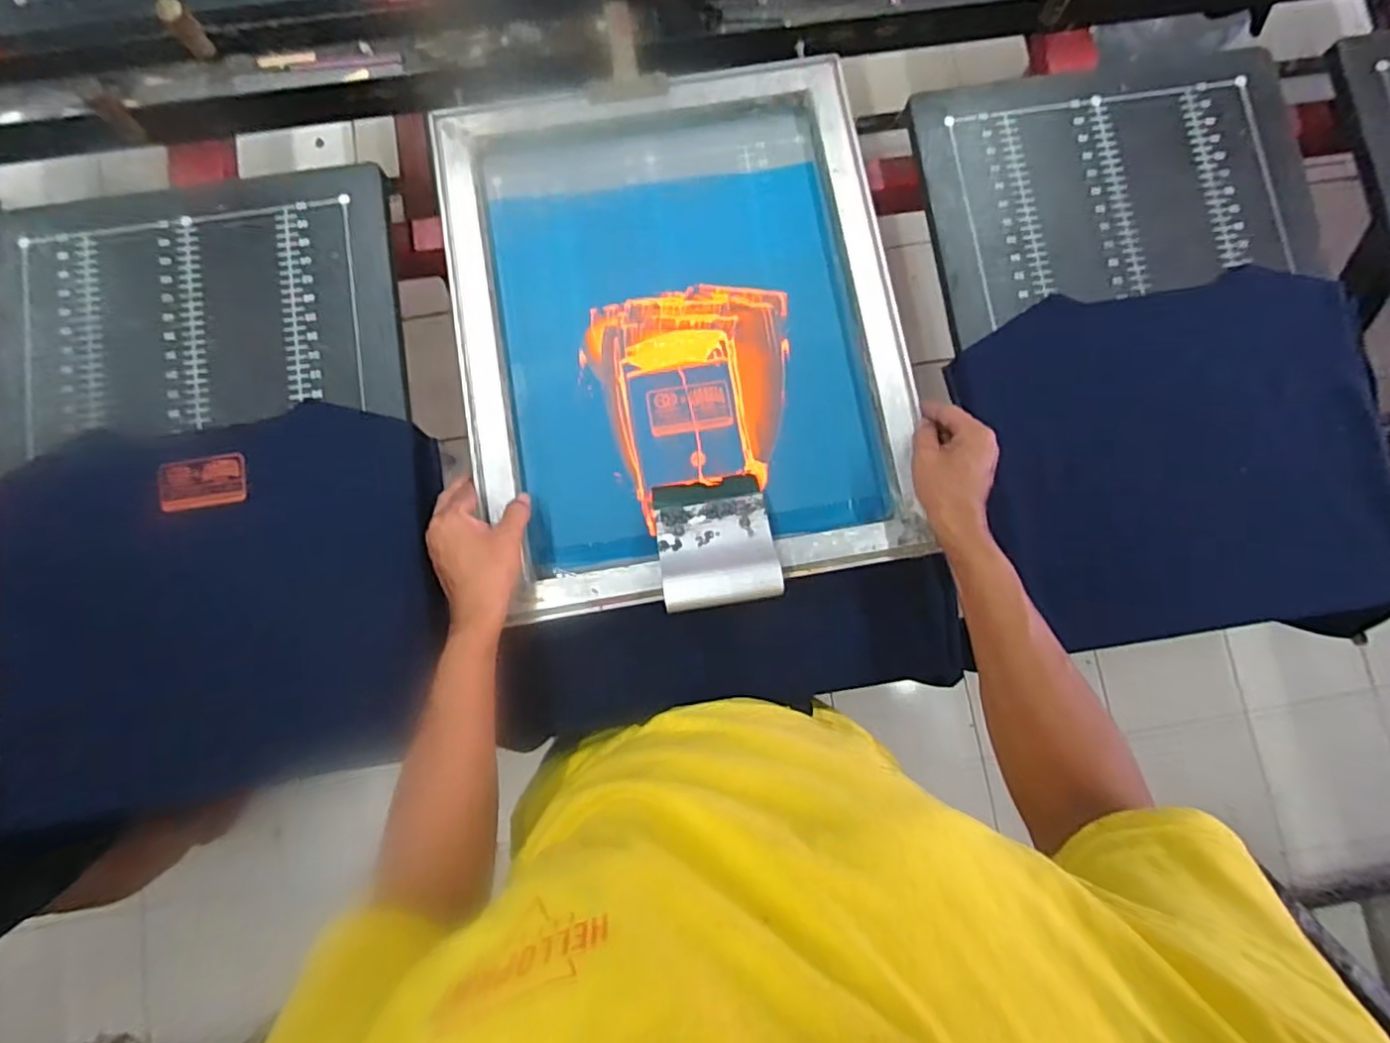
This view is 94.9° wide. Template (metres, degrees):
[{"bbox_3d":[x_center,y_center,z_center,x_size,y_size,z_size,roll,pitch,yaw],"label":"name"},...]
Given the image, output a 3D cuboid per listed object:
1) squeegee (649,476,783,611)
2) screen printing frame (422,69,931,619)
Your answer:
[{"bbox_3d":[0.018,0.015,0.567,0.100,0.019,0.126,-8,57,-1],"label":"squeegee"},{"bbox_3d":[-0.014,-0.182,0.623,0.409,0.059,0.504,-10,84,-2],"label":"screen printing frame"}]

